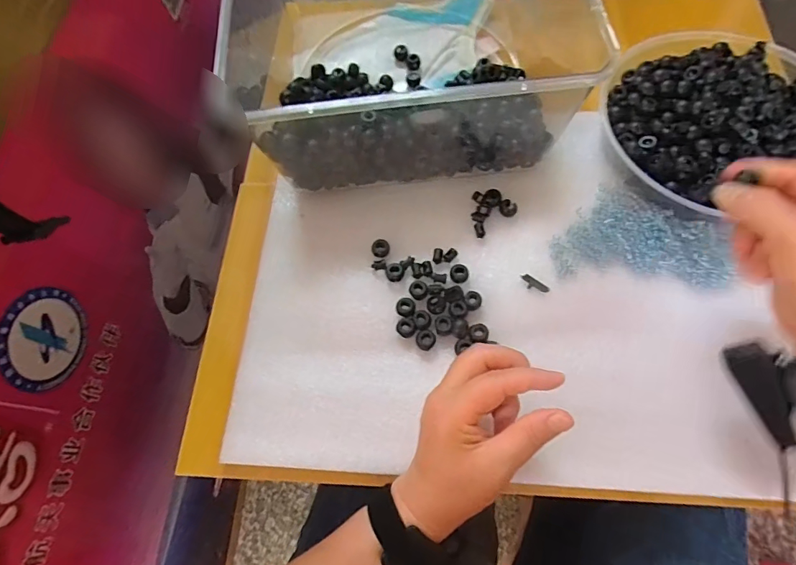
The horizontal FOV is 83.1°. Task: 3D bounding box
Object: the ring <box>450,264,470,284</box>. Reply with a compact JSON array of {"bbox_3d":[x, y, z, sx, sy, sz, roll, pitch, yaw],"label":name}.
[{"bbox_3d":[0.058,-0.009,0.420,0.018,0.009,0.020,13,69,8],"label":"ring"}]

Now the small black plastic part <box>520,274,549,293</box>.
[{"bbox_3d":[0.127,0.002,0.418,0.028,0.004,0.011,35,73,16],"label":"small black plastic part"}]

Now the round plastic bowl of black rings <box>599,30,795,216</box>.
[{"bbox_3d":[0.311,-0.168,0.440,0.215,0.055,0.199,-1,67,2],"label":"round plastic bowl of black rings"}]

